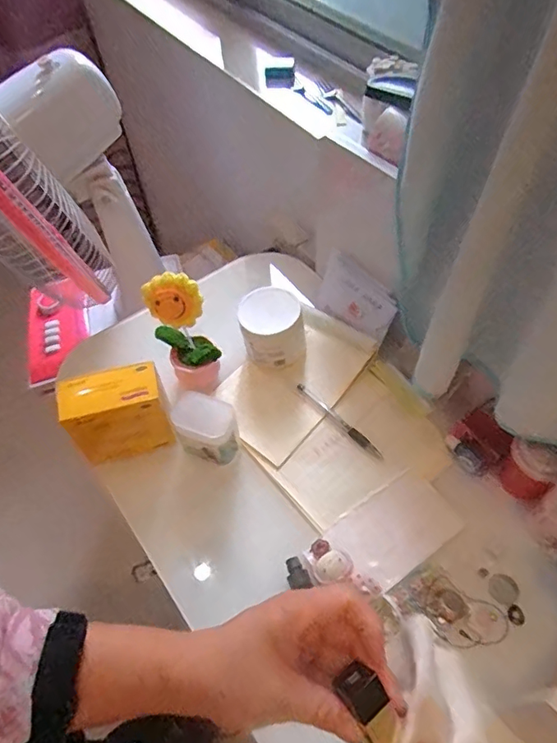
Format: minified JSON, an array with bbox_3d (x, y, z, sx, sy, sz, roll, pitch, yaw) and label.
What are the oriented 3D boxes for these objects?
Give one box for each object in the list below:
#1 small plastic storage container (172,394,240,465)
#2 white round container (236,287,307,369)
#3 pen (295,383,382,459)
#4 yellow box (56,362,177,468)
[{"bbox_3d":[-0.075,0.066,0.543,0.061,0.075,0.045,17,58,14],"label":"small plastic storage container"},{"bbox_3d":[-0.007,-0.054,0.607,0.073,0.090,0.064,-8,55,-3],"label":"white round container"},{"bbox_3d":[0.071,0.057,0.592,0.011,0.008,0.127,-38,62,-22],"label":"pen"},{"bbox_3d":[-0.173,0.046,0.552,0.101,0.097,0.052,-14,56,-7],"label":"yellow box"}]

